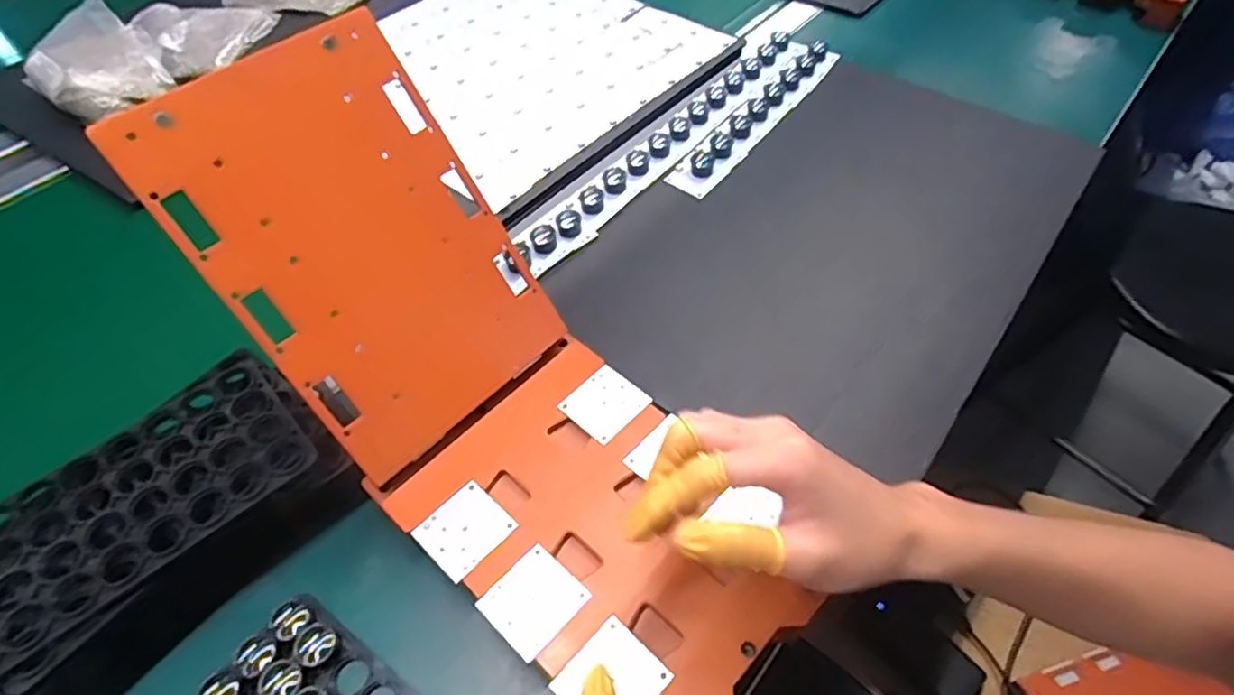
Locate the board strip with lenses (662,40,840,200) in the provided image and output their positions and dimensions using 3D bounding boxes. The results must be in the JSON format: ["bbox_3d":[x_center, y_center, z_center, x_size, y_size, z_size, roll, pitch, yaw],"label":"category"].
[{"bbox_3d":[0.141,-0.236,0.672,0.041,0.023,0.266,31,59,24],"label":"board strip with lenses"}]

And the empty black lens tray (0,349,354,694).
[{"bbox_3d":[-0.273,0.090,0.381,0.203,0.015,0.115,-38,60,-24],"label":"empty black lens tray"}]

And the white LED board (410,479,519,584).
[{"bbox_3d":[-0.090,0.107,0.397,0.044,0.004,0.047,36,62,26],"label":"white LED board"}]

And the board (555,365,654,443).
[{"bbox_3d":[-0.008,0.037,0.448,0.045,0.005,0.046,37,62,27],"label":"board"}]

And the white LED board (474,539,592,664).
[{"bbox_3d":[-0.046,0.139,0.369,0.044,0.005,0.048,36,62,26],"label":"white LED board"}]

